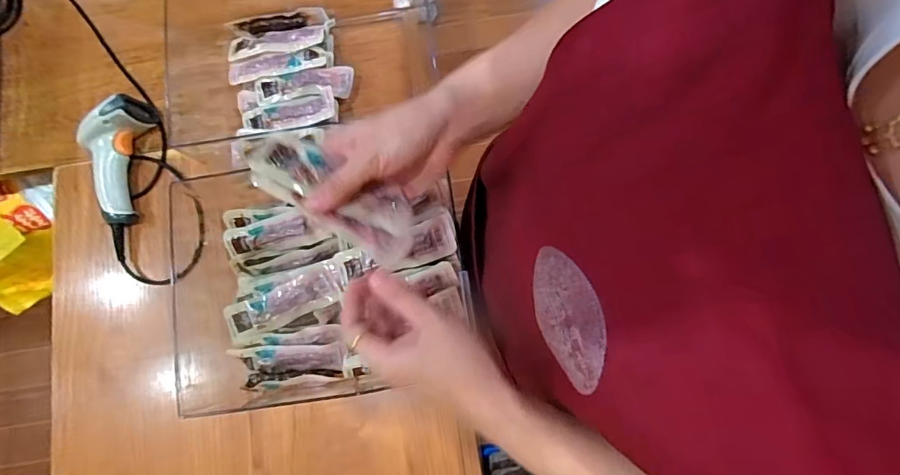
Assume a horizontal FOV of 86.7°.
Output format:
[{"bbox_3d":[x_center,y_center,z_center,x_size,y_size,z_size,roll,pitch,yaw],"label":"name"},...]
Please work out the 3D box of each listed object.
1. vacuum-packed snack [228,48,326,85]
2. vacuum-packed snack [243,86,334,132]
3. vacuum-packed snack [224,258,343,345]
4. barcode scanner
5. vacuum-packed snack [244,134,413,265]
[{"bbox_3d":[-0.210,-0.209,0.574,0.117,0.009,0.027,-11,79,1],"label":"vacuum-packed snack"},{"bbox_3d":[-0.194,-0.151,0.566,0.122,0.017,0.043,-8,79,12],"label":"vacuum-packed snack"},{"bbox_3d":[-0.170,0.066,0.488,0.127,0.009,0.042,-24,96,2],"label":"vacuum-packed snack"},{"bbox_3d":[-0.410,-0.096,0.581,0.060,0.063,0.156,5,79,2],"label":"barcode scanner"},{"bbox_3d":[-0.083,-0.032,0.350,0.131,0.016,0.051,33,81,-16],"label":"vacuum-packed snack"}]

